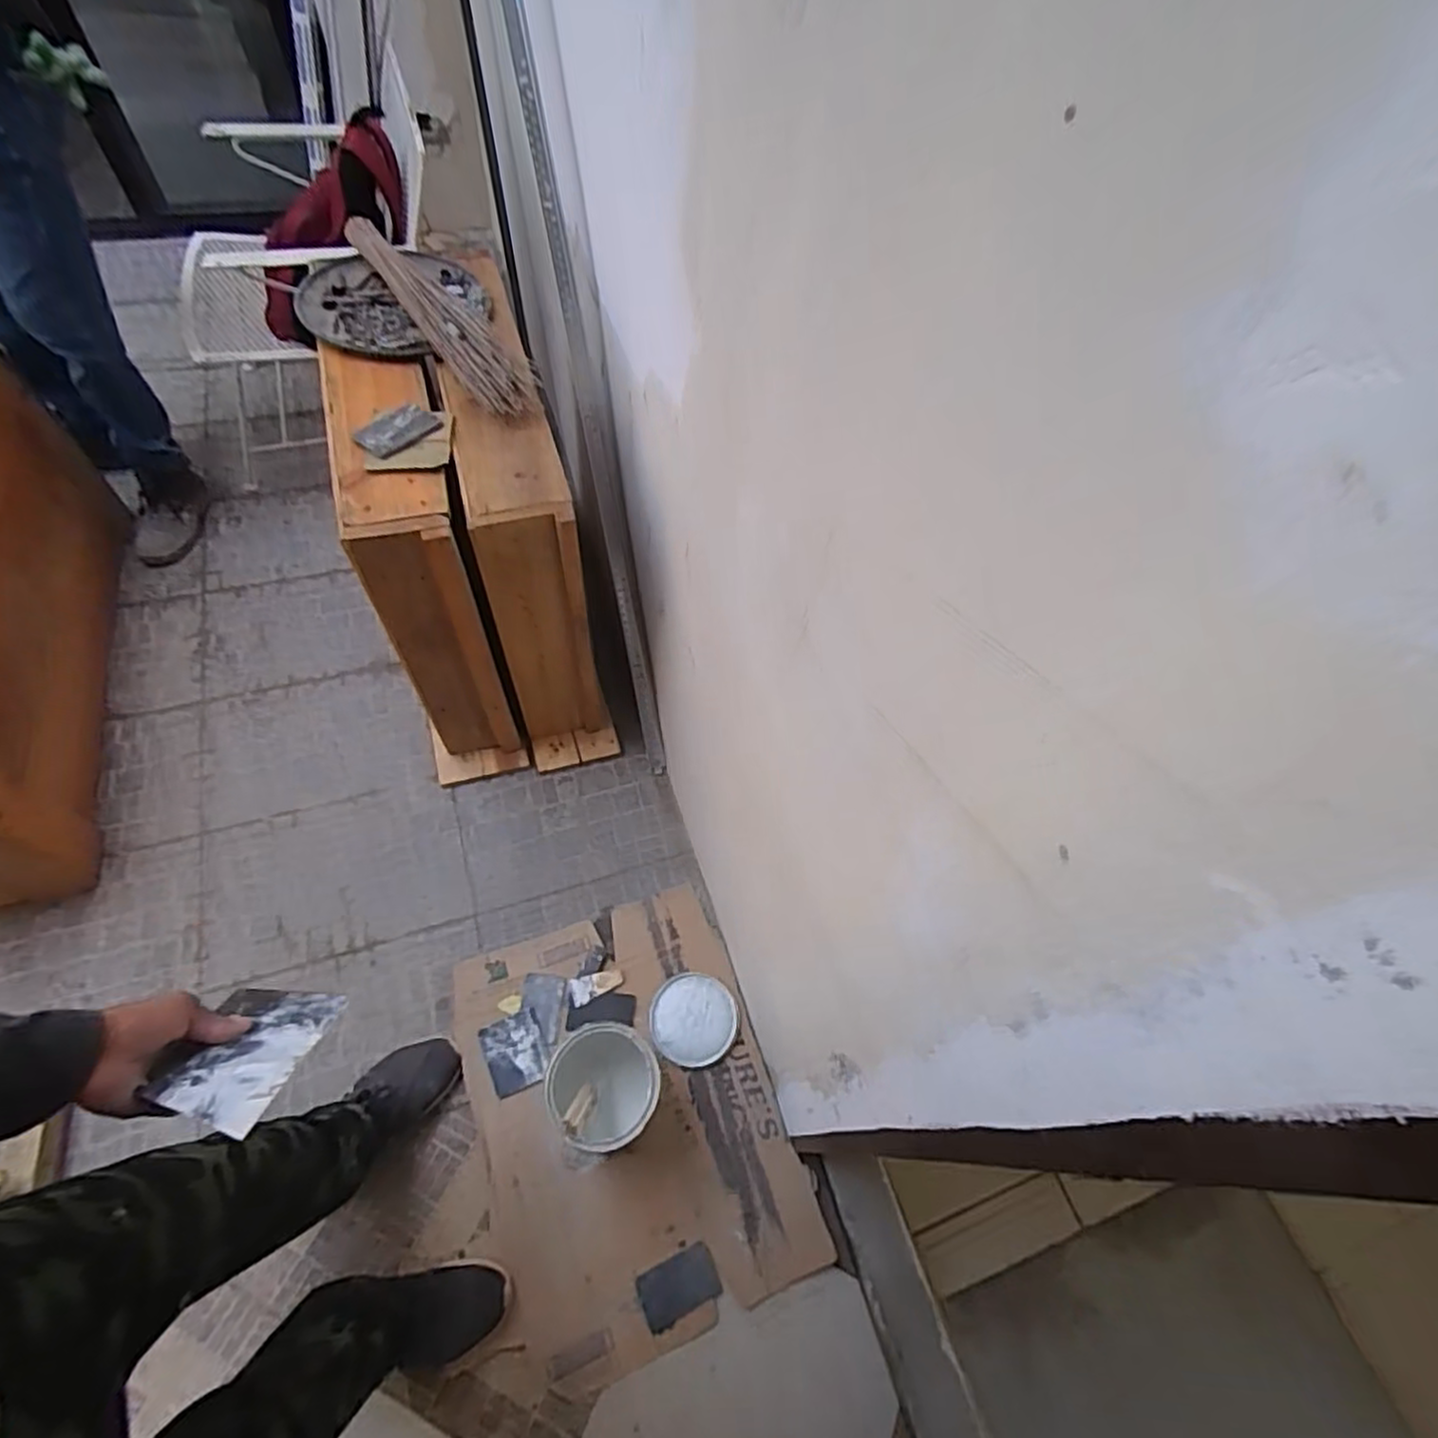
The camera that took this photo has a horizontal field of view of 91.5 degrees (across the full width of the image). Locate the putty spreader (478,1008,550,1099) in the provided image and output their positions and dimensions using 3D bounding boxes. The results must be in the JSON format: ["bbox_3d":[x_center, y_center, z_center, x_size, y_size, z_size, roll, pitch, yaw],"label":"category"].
[{"bbox_3d":[-0.365,0.602,1.264,0.102,0.011,0.122,-19,63,-15],"label":"putty spreader"}]

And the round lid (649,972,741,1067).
[{"bbox_3d":[-0.047,0.562,1.313,0.160,0.022,0.158,2,60,-3],"label":"round lid"}]

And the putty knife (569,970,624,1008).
[{"bbox_3d":[-0.230,0.507,1.317,0.097,0.008,0.048,-8,61,-9],"label":"putty knife"}]

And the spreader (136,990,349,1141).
[{"bbox_3d":[-0.410,0.287,0.608,0.094,0.009,0.143,12,21,-2],"label":"spreader"}]

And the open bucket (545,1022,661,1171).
[{"bbox_3d":[-0.184,0.577,1.093,0.176,0.214,0.170,3,59,-5],"label":"open bucket"}]

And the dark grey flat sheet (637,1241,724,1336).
[{"bbox_3d":[-0.059,0.854,1.054,0.116,0.007,0.074,-20,62,-14],"label":"dark grey flat sheet"}]

